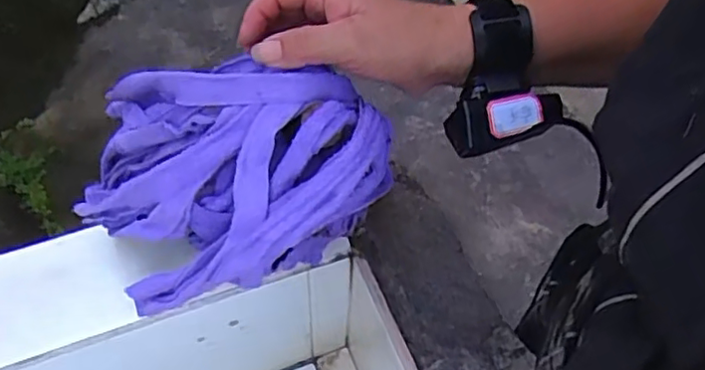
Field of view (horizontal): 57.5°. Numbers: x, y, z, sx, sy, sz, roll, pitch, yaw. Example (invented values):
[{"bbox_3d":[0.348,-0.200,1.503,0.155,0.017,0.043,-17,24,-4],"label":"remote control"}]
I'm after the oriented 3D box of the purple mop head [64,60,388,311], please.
[{"bbox_3d":[-0.105,-0.002,0.432,0.242,0.152,0.125,15,57,9],"label":"purple mop head"}]

